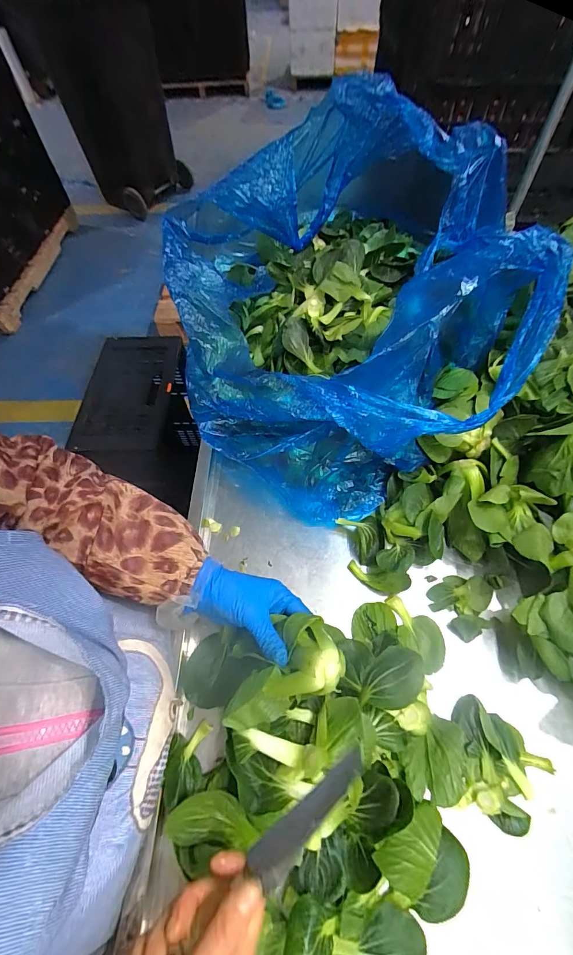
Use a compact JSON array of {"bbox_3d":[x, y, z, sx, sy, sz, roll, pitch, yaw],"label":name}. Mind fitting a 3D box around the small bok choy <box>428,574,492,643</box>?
[{"bbox_3d":[0.216,0.148,0.439,0.074,0.024,0.068,-29,63,-14],"label":"small bok choy"}]

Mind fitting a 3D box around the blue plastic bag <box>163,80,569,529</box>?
[{"bbox_3d":[0.068,-0.239,0.505,0.445,0.278,0.531,-18,61,-8],"label":"blue plastic bag"}]

